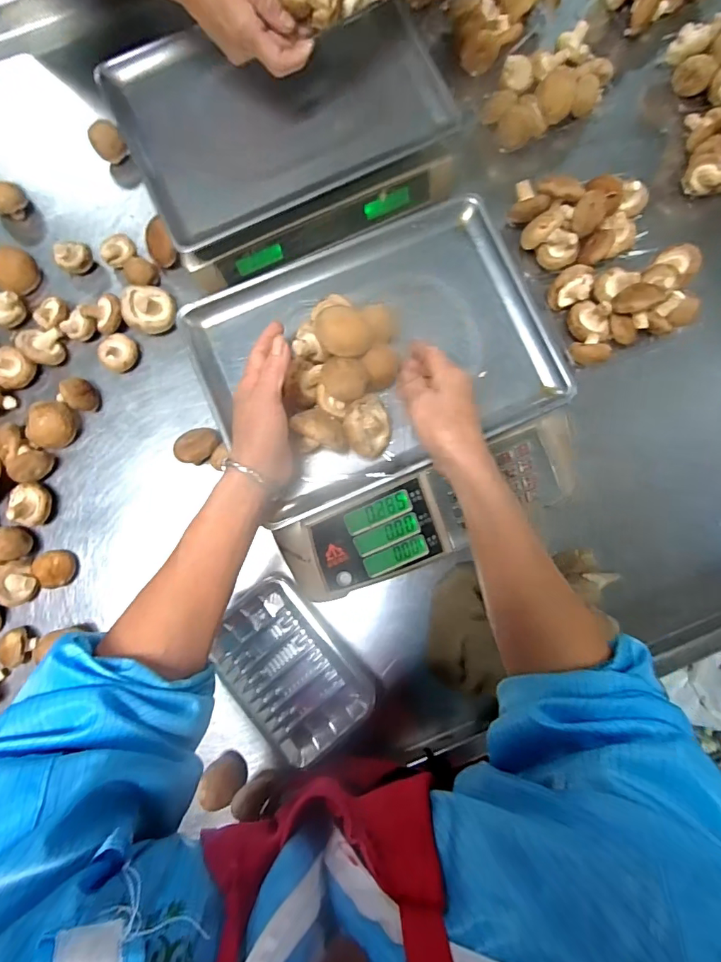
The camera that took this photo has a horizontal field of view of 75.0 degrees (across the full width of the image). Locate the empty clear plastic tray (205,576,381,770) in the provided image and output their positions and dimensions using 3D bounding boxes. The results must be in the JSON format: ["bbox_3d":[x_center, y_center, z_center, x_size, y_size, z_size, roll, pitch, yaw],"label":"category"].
[{"bbox_3d":[-0.080,0.209,0.532,0.120,0.053,0.180,-45,85,-5],"label":"empty clear plastic tray"}]

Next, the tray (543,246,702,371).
[{"bbox_3d":[0.331,-0.217,0.566,0.174,0.061,0.116,-15,83,-2],"label":"tray"}]

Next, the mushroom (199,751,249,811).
[{"bbox_3d":[-0.152,0.330,0.519,0.041,0.038,0.044,0,83,0],"label":"mushroom"}]

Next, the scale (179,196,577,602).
[{"bbox_3d":[0.032,-0.078,0.513,0.345,0.098,0.350,-25,84,-3],"label":"scale"}]

